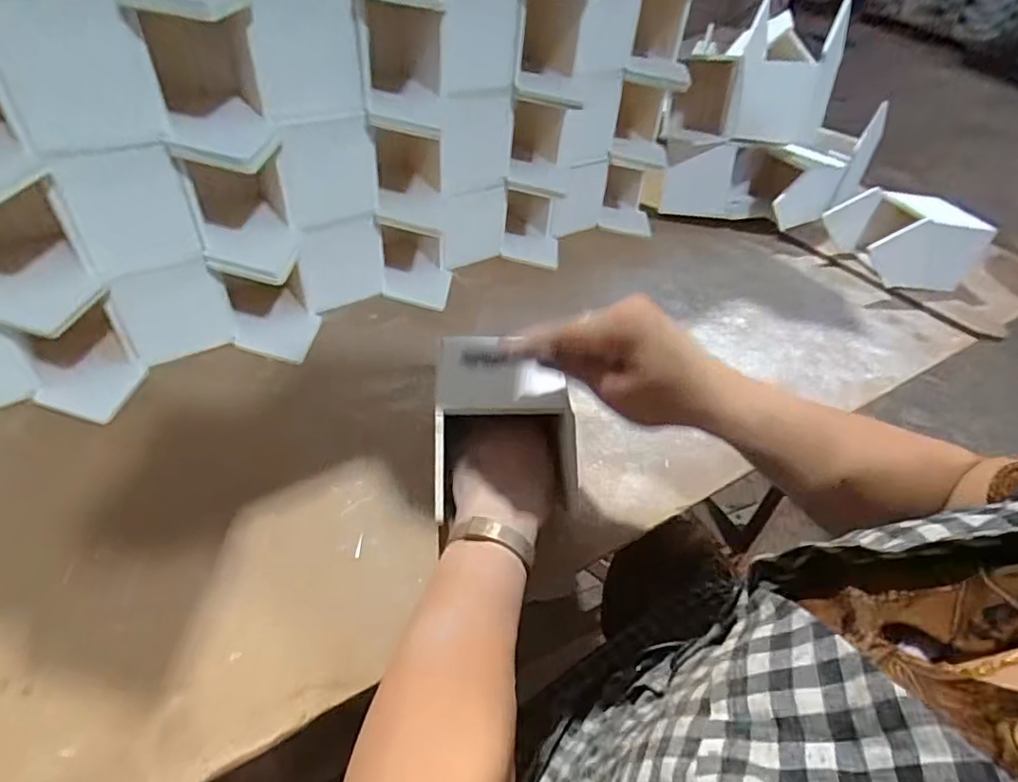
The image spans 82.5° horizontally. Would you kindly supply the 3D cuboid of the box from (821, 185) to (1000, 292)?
[{"bbox_3d":[0.471,-0.189,0.703,0.134,0.083,0.111,-2,45,-10],"label":"box"}]

